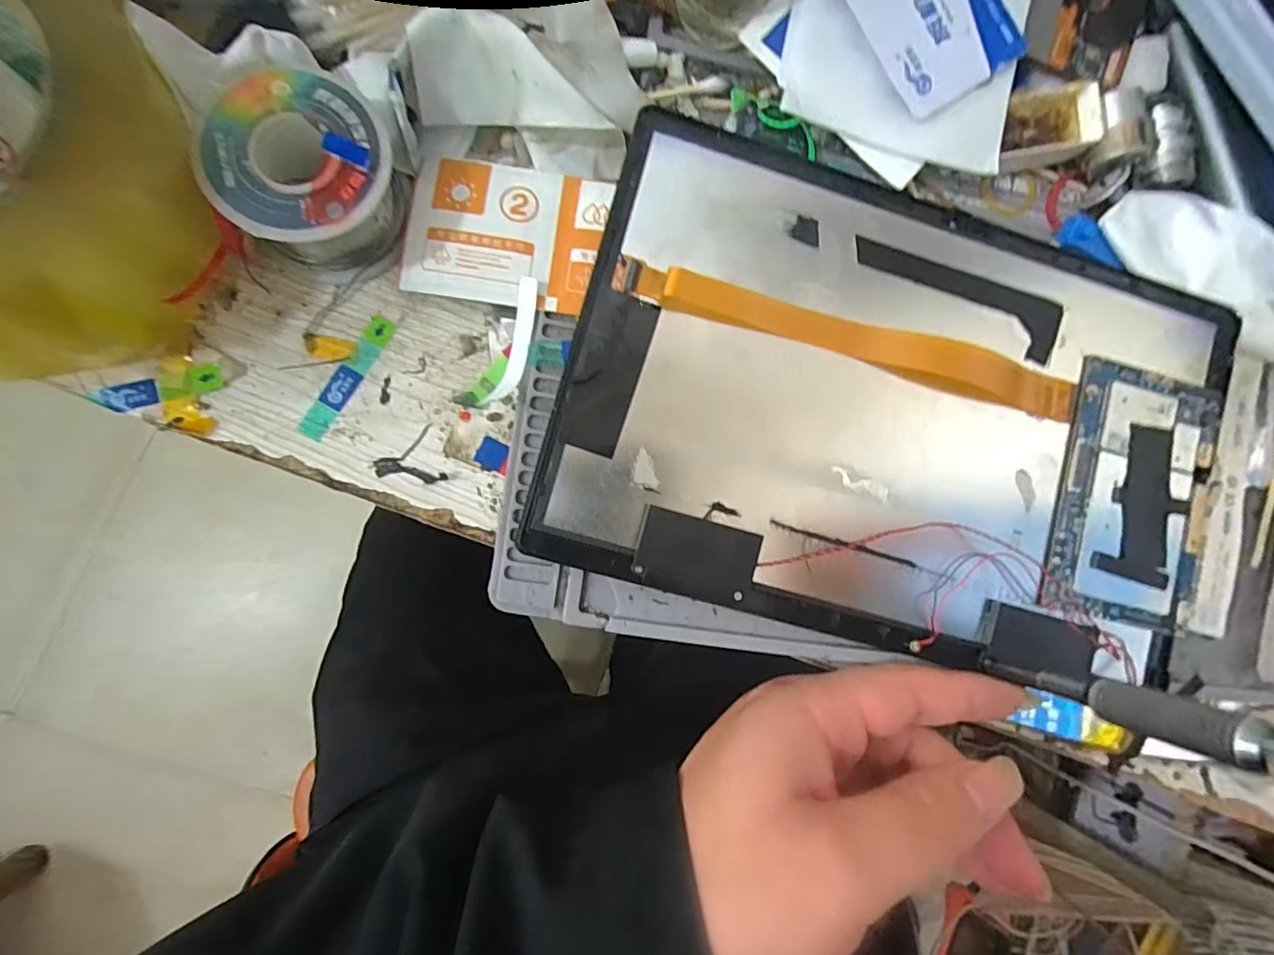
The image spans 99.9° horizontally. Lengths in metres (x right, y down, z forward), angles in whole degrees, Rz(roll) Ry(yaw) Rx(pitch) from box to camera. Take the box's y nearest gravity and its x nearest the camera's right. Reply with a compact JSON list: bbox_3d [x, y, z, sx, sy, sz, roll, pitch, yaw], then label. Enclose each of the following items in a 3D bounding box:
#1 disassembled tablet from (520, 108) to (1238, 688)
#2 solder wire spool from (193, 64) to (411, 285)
[{"bbox_3d":[0.095,-0.028,0.191,0.234,0.013,0.169,14,87,-4],"label":"disassembled tablet"},{"bbox_3d":[-0.104,-0.096,0.171,0.050,0.030,0.053,1,84,-8],"label":"solder wire spool"}]

